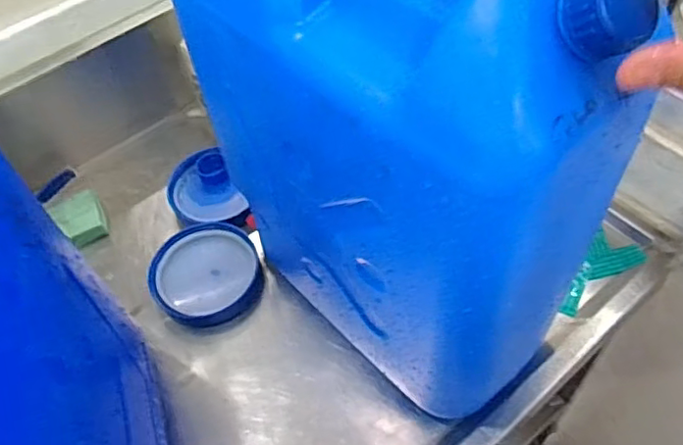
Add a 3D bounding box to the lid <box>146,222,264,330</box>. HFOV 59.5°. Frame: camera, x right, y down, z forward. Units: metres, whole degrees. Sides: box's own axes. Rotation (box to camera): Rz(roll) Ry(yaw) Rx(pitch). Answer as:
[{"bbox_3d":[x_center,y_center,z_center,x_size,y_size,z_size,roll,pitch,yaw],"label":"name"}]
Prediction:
[{"bbox_3d":[-0.151,0.055,0.665,0.117,0.029,0.114,-2,54,3],"label":"lid"}]

